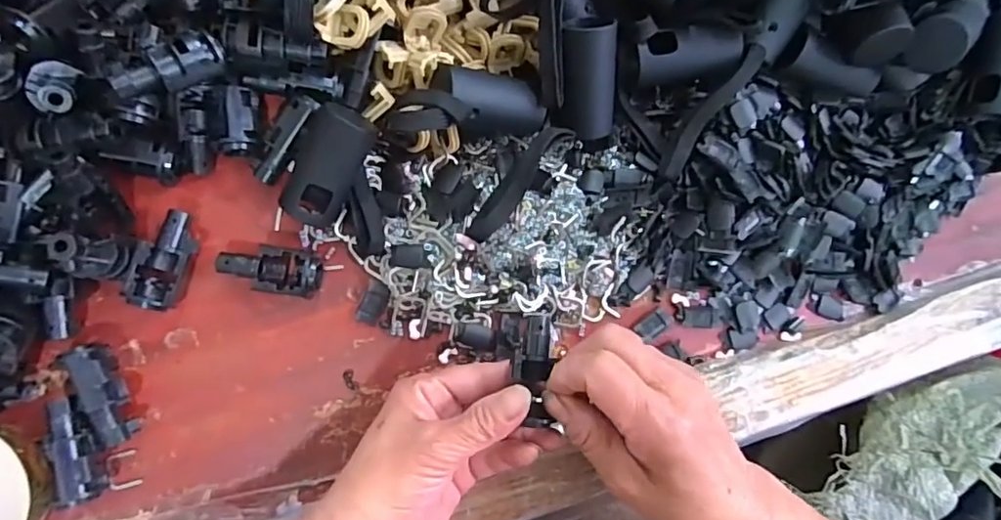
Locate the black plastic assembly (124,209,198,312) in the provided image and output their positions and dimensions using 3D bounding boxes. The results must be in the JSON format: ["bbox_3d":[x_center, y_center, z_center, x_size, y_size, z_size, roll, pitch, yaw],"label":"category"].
[{"bbox_3d":[-0.182,0.000,0.304,0.022,0.024,0.052,12,85,-6],"label":"black plastic assembly"}]

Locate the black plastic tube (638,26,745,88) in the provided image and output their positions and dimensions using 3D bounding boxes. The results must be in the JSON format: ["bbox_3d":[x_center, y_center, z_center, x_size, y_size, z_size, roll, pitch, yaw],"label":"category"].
[{"bbox_3d":[0.105,-0.116,0.320,0.058,0.021,0.027,-10,88,-7],"label":"black plastic tube"}]

